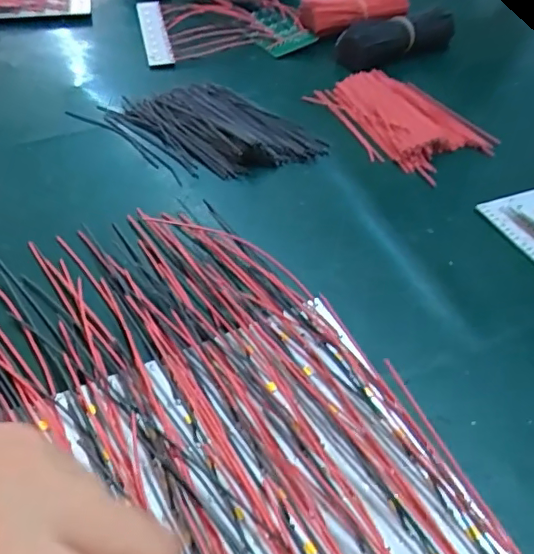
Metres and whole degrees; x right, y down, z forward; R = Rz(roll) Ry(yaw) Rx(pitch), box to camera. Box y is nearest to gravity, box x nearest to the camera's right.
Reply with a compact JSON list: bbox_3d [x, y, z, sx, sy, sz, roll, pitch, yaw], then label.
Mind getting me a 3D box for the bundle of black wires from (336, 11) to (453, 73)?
[{"bbox_3d":[0.118,-0.218,0.518,0.113,0.037,0.027,-17,47,-19],"label":"bundle of black wires"}]

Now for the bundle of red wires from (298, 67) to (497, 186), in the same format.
[{"bbox_3d":[0.097,-0.124,0.433,0.081,0.018,0.137,-32,53,-30],"label":"bundle of red wires"}]

